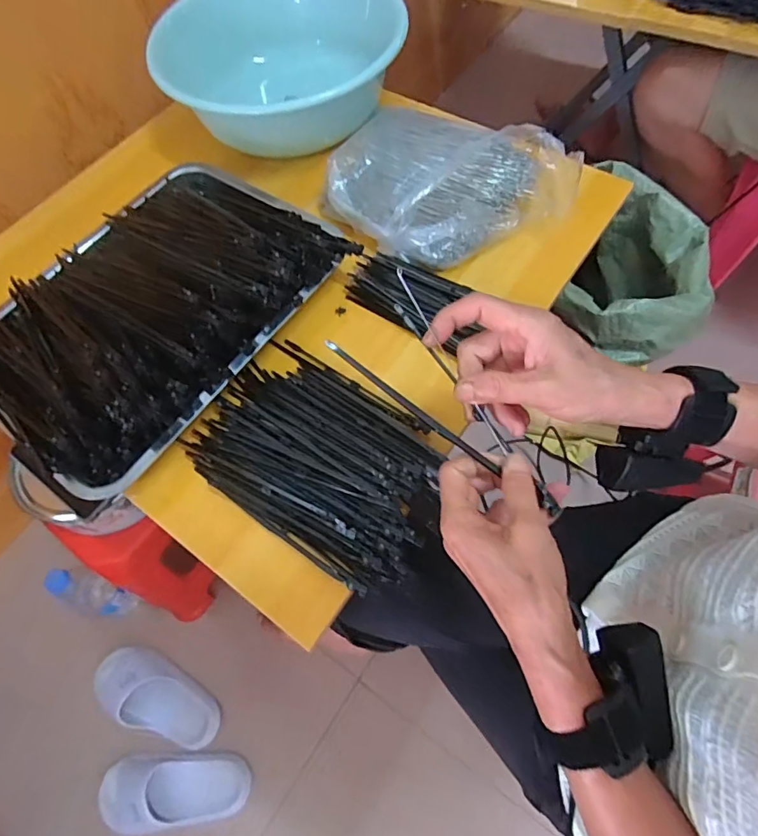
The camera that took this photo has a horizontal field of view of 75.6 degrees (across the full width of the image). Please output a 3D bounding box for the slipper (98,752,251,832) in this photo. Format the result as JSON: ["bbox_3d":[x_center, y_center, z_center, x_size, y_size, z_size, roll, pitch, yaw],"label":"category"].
[{"bbox_3d":[-0.308,0.564,0.739,0.220,0.052,0.094,2,64,-9],"label":"slipper"}]

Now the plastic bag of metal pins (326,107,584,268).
[{"bbox_3d":[0.077,-0.262,0.538,0.251,0.044,0.216,24,68,14],"label":"plastic bag of metal pins"}]

